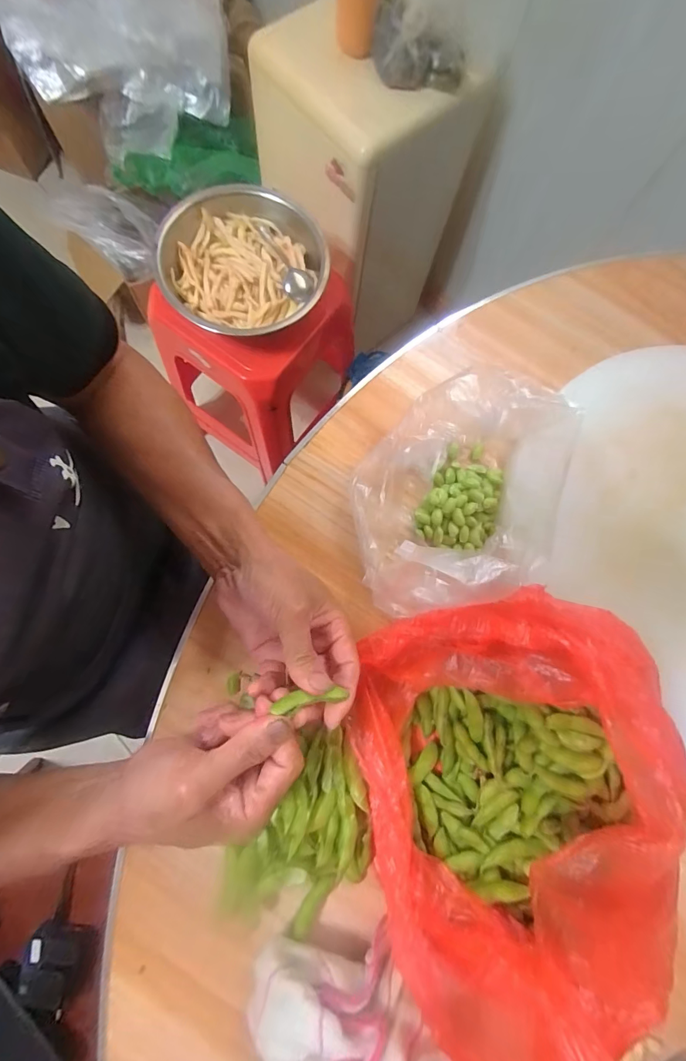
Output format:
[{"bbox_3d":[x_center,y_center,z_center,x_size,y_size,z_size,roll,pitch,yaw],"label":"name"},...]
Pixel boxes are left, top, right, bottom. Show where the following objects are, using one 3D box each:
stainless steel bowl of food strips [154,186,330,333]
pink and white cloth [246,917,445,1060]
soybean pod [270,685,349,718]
[{"bbox_3d":[-0.177,-0.475,0.688,0.277,0.063,0.272,0,78,-2],"label":"stainless steel bowl of food strips"},{"bbox_3d":[-0.004,0.362,0.275,0.129,0.061,0.111,9,78,-2],"label":"pink and white cloth"},{"bbox_3d":[-0.022,0.114,0.269,0.046,0.008,0.013,-5,78,-13],"label":"soybean pod"}]

